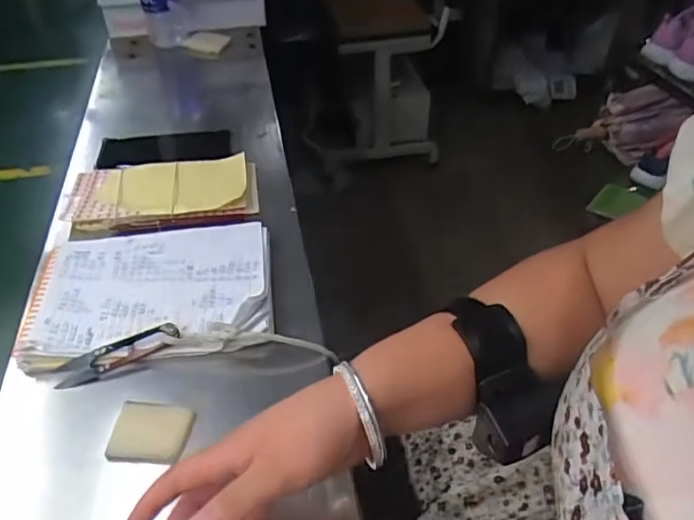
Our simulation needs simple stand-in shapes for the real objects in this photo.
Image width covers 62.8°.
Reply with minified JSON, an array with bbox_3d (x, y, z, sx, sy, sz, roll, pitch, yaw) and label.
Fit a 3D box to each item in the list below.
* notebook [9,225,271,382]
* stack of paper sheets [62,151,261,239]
[{"bbox_3d":[-0.180,0.023,0.524,0.213,0.016,0.156,-4,43,-6],"label":"notebook"},{"bbox_3d":[-0.208,-0.073,0.650,0.213,0.034,0.117,-5,43,-1],"label":"stack of paper sheets"}]

